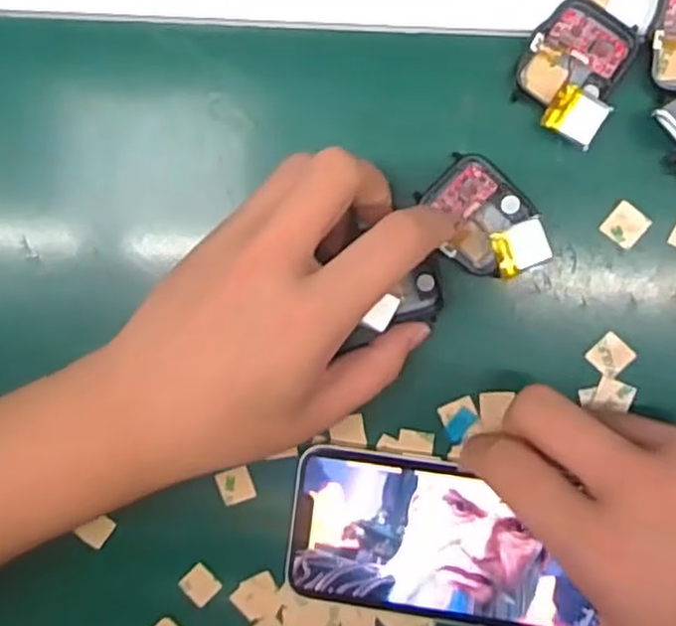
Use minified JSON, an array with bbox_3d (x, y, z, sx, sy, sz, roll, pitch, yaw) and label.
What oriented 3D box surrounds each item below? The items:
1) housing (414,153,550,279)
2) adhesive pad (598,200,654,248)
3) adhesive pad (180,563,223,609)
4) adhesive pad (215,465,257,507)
[{"bbox_3d":[0.060,-0.037,0.291,0.054,0.014,0.038,40,96,1],"label":"housing"},{"bbox_3d":[0.120,-0.036,0.295,0.015,0.004,0.016,40,99,2],"label":"adhesive pad"},{"bbox_3d":[-0.064,0.127,0.331,0.016,0.004,0.015,44,99,2],"label":"adhesive pad"},{"bbox_3d":[-0.046,0.079,0.324,0.016,0.004,0.015,-19,92,9],"label":"adhesive pad"}]

